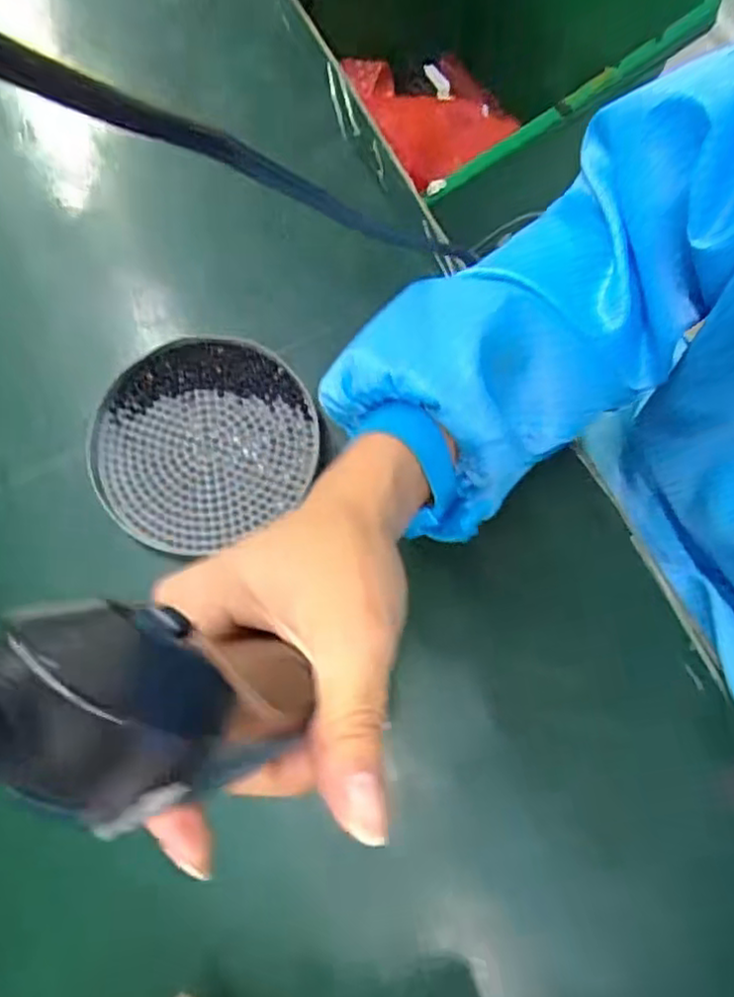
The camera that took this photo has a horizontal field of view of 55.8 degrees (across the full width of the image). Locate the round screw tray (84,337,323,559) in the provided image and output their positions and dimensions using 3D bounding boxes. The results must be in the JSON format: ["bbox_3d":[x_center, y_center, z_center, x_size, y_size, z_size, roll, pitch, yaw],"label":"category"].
[{"bbox_3d":[-0.084,-0.030,0.354,0.111,0.012,0.100,-29,78,-8],"label":"round screw tray"}]

